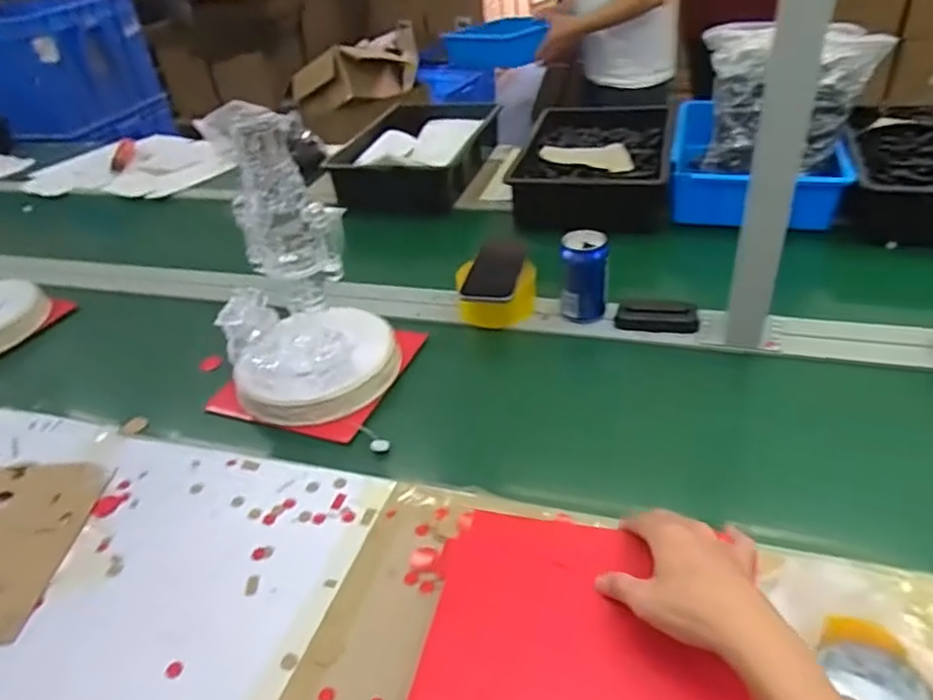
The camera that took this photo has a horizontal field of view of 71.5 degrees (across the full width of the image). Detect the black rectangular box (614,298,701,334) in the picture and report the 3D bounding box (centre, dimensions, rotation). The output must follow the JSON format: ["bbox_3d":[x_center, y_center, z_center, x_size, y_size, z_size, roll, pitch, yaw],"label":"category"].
[{"bbox_3d":[0.255,-0.046,0.864,0.104,0.026,0.048,7,39,20],"label":"black rectangular box"}]

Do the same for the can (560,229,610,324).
[{"bbox_3d":[0.159,-0.097,0.871,0.059,0.117,0.052,1,37,12],"label":"can"}]

